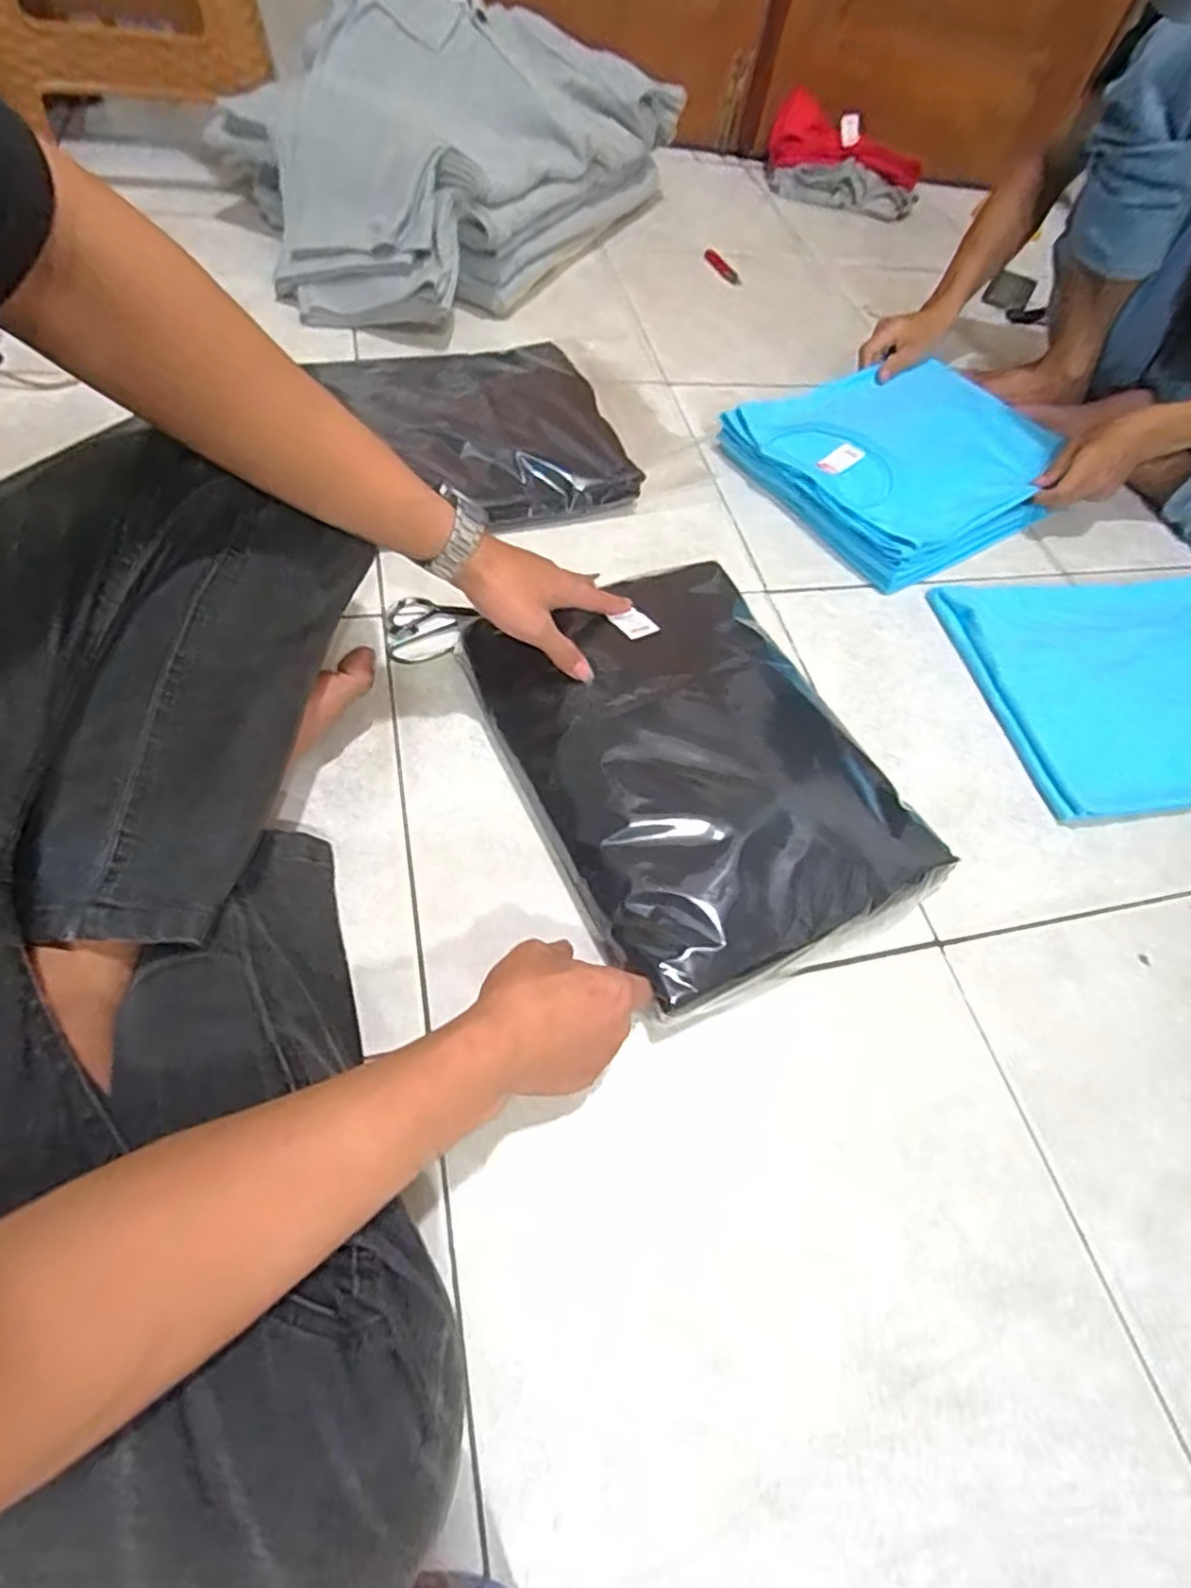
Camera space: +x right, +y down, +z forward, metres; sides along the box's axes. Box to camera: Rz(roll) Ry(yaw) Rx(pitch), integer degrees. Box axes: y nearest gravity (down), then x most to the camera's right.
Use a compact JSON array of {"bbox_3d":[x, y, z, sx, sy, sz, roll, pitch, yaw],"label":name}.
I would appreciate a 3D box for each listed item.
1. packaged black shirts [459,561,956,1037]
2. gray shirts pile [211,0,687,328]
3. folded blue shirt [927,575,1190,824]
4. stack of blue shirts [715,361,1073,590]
[{"bbox_3d":[0.078,-0.030,0.569,0.258,0.053,0.348,-21,61,-17],"label":"packaged black shirts"},{"bbox_3d":[-0.228,-0.931,1.017,0.446,0.279,0.624,26,58,7],"label":"gray shirts pile"},{"bbox_3d":[0.558,-0.117,0.718,0.341,0.019,0.289,-6,58,-8],"label":"folded blue shirt"},{"bbox_3d":[0.381,-0.416,0.860,0.353,0.074,0.299,-30,64,-21],"label":"stack of blue shirts"}]

